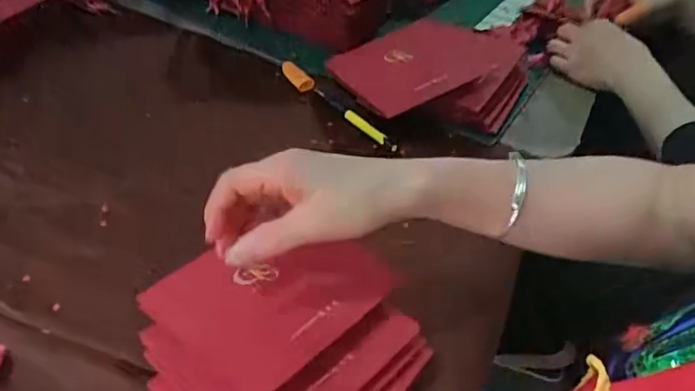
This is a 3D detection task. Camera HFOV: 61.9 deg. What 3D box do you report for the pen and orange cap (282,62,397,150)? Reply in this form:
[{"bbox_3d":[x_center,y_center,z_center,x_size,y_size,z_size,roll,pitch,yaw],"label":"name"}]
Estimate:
[{"bbox_3d":[-0.013,-0.101,0.640,0.013,0.021,0.177,-30,55,-31],"label":"pen and orange cap"}]

